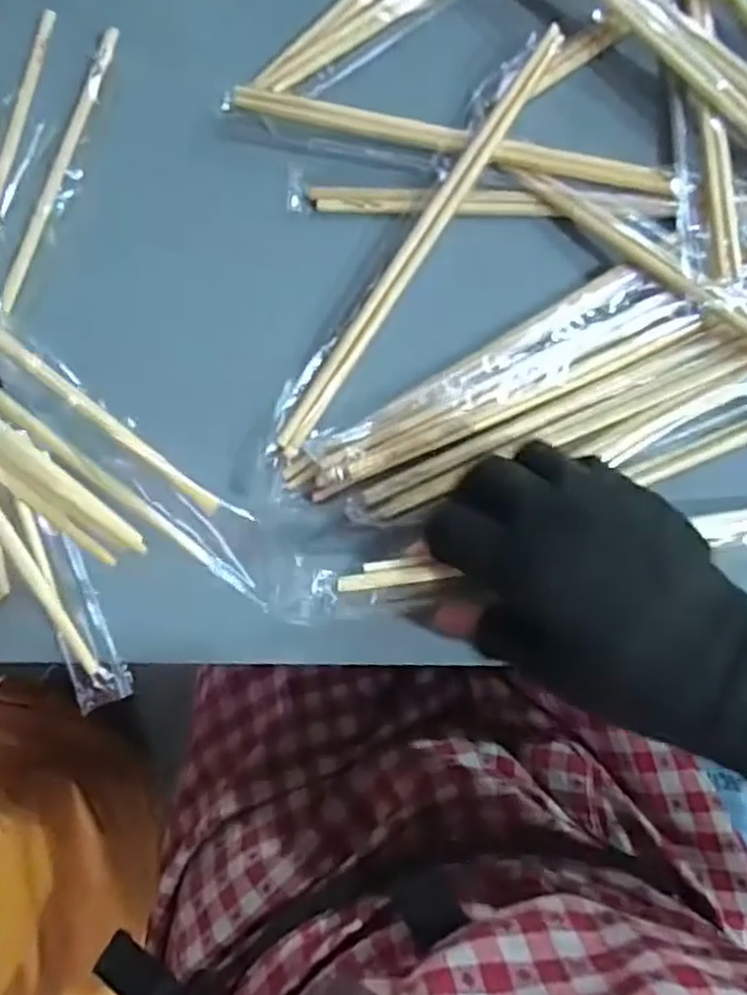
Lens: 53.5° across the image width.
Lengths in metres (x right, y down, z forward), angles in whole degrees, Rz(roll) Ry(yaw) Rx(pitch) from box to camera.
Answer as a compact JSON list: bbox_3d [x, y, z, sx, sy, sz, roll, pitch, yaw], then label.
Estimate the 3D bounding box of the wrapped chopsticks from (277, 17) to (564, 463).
[{"bbox_3d":[0.018,-0.123,0.355,0.026,0.014,0.237,31,86,6],"label":"wrapped chopsticks"}]

